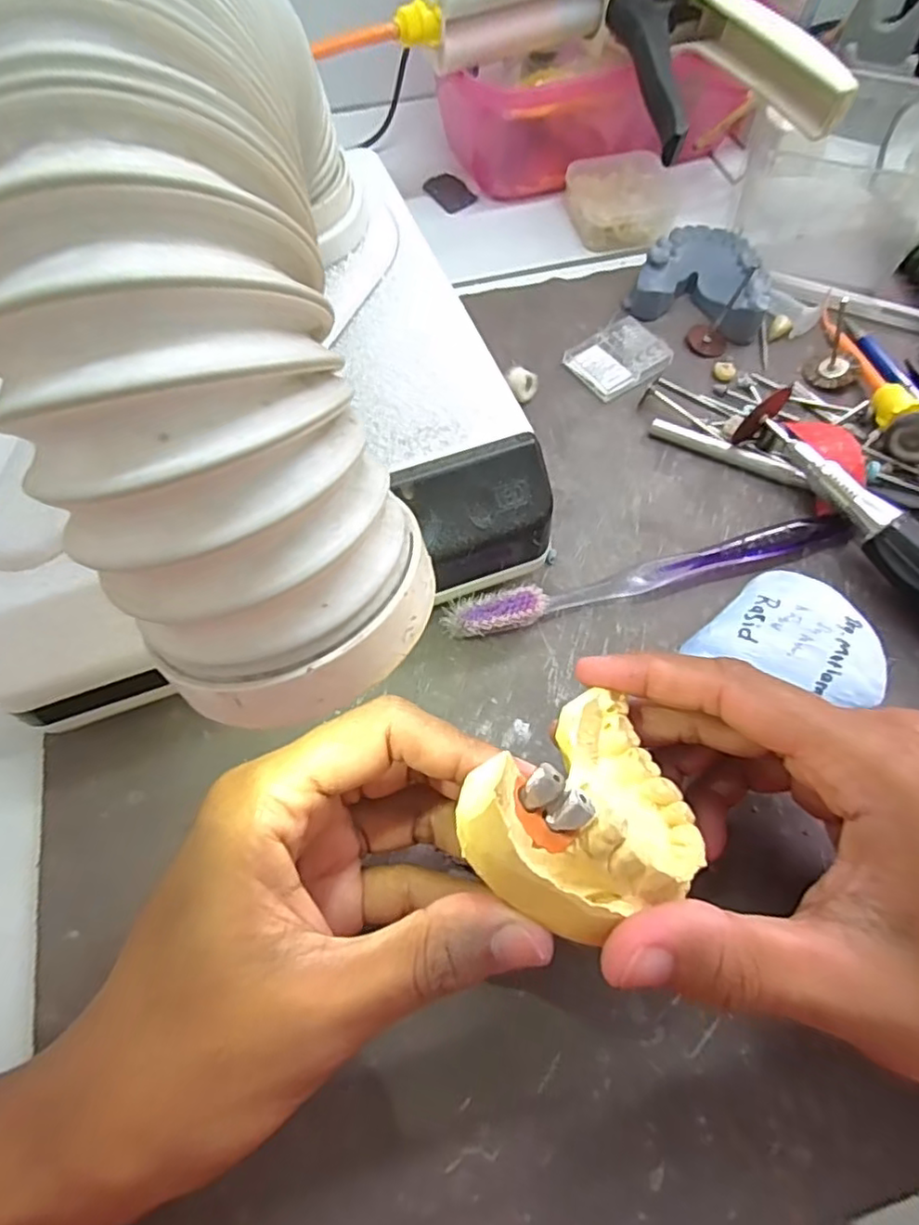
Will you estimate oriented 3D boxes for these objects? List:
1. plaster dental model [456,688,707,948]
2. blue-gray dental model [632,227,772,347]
[{"bbox_3d":[0.033,0.050,0.162,0.071,0.027,0.049,-24,75,-48],"label":"plaster dental model"},{"bbox_3d":[0.130,-0.173,0.329,0.064,0.024,0.055,26,68,12],"label":"blue-gray dental model"}]

